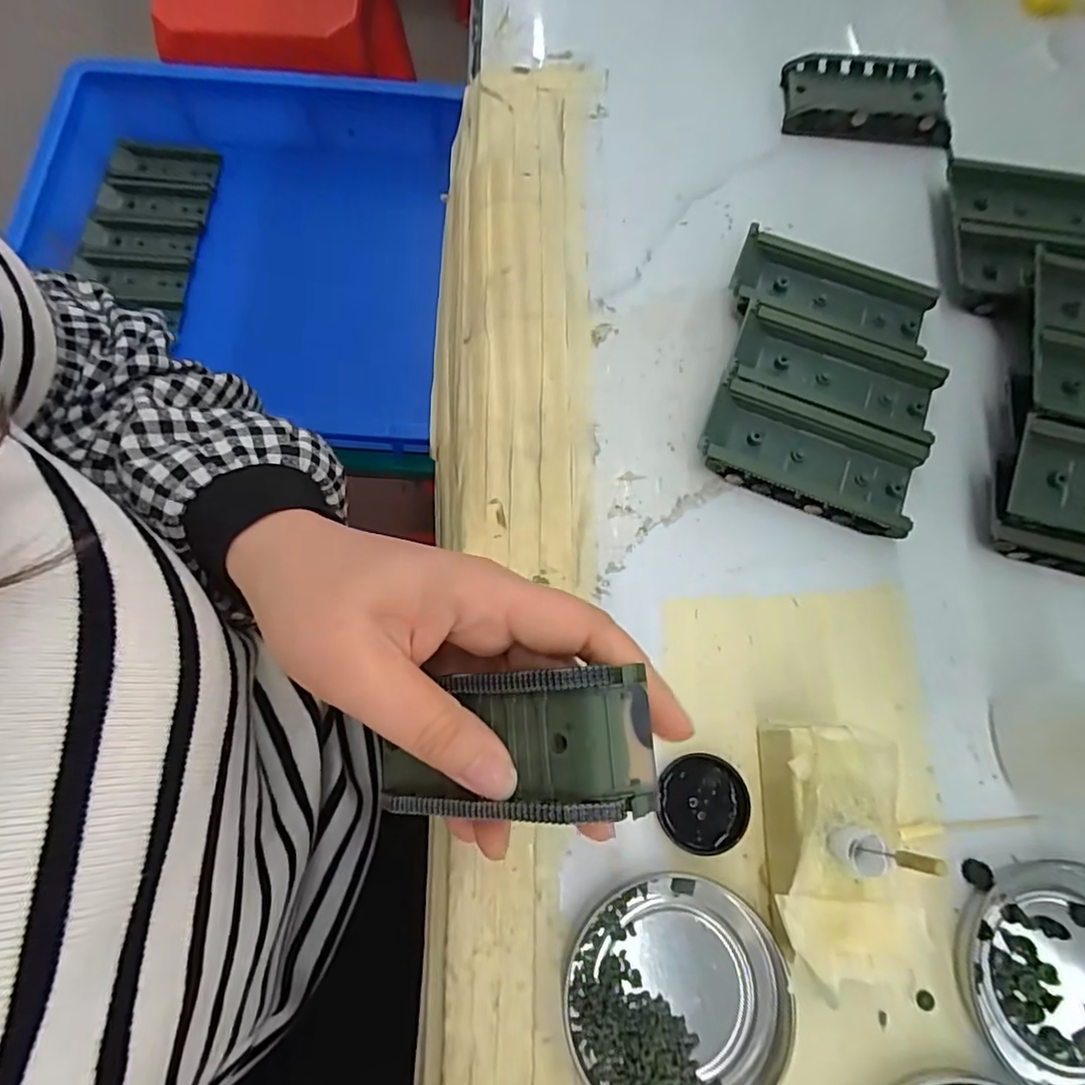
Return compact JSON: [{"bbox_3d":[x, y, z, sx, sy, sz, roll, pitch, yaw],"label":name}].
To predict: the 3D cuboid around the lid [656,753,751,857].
[{"bbox_3d":[0.063,0.102,0.231,0.033,0.006,0.035,0,74,-1],"label":"lid"}]

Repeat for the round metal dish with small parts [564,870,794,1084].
[{"bbox_3d":[0.048,0.163,0.213,0.077,0.010,0.075,0,74,-1],"label":"round metal dish with small parts"}]

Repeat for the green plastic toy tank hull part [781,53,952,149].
[{"bbox_3d":[0.183,-0.250,0.337,0.090,0.014,0.051,7,74,1],"label":"green plastic toy tank hull part"}]

